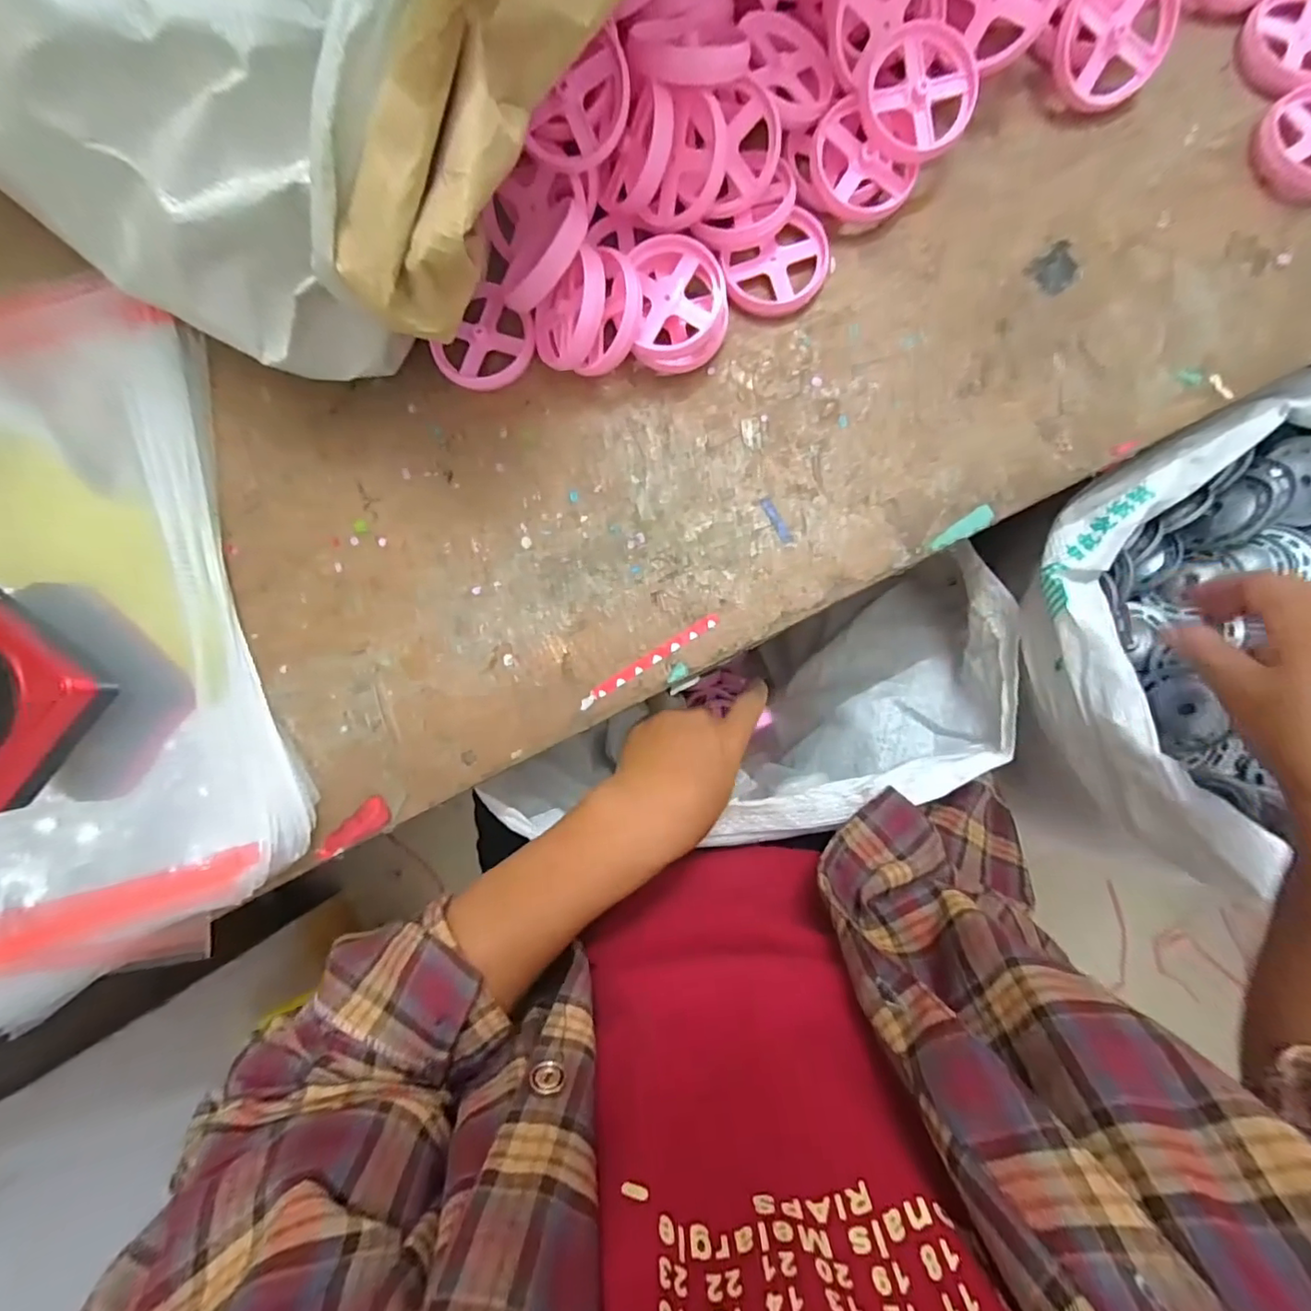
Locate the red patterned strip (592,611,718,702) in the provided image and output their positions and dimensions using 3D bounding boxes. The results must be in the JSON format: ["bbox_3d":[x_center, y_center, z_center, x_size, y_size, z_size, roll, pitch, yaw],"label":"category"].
[{"bbox_3d":[0.000,0.000,0.332,0.085,0.004,0.008,-32,86,0],"label":"red patterned strip"}]

